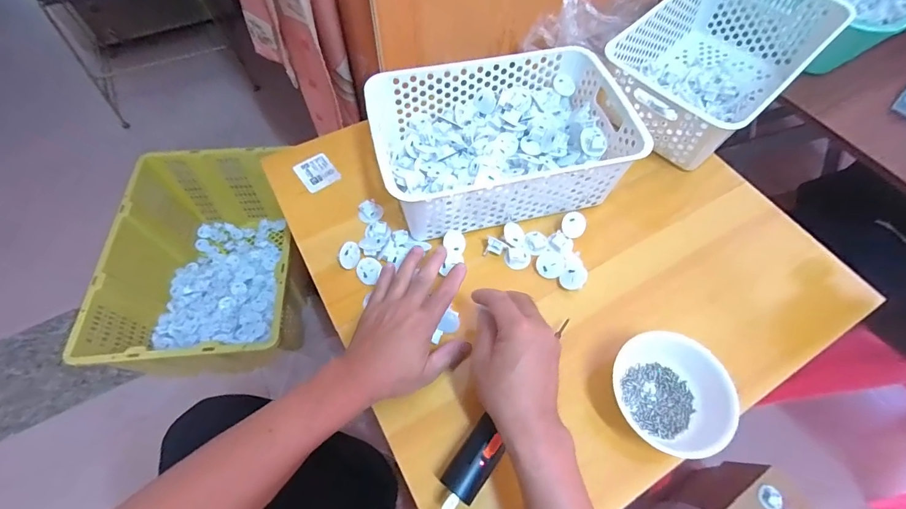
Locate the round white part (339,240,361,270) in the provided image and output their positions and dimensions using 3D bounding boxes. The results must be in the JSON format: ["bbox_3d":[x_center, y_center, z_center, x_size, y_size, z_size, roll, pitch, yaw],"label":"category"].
[{"bbox_3d":[-0.127,0.001,0.496,0.026,0.005,0.034,6,92,-40],"label":"round white part"}]

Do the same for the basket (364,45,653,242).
[{"bbox_3d":[0.057,-0.148,0.532,0.303,0.099,0.202,-13,62,-9],"label":"basket"}]

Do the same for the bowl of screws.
[{"bbox_3d":[0.221,0.140,0.417,0.096,0.052,0.121,-13,62,-9],"label":"bowl of screws"}]

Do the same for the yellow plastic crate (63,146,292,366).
[{"bbox_3d":[-0.522,0.030,0.929,0.353,0.265,0.496,-9,62,-6],"label":"yellow plastic crate"}]

